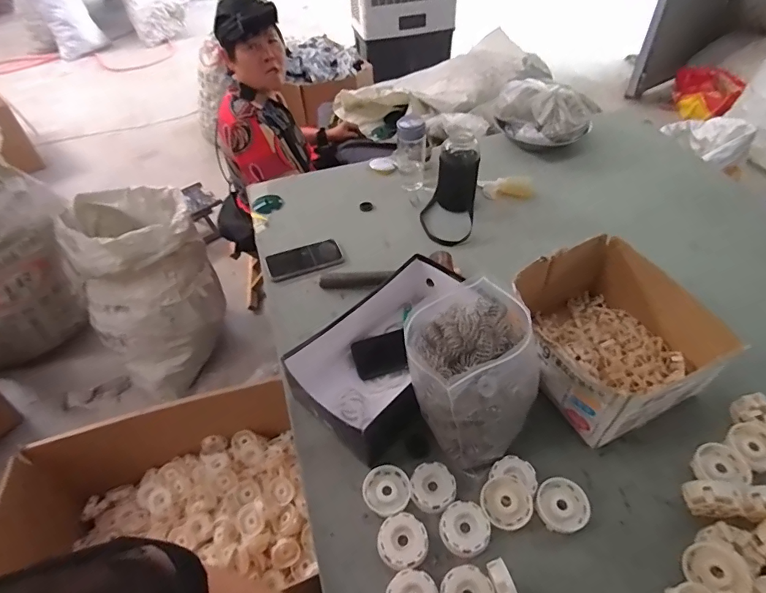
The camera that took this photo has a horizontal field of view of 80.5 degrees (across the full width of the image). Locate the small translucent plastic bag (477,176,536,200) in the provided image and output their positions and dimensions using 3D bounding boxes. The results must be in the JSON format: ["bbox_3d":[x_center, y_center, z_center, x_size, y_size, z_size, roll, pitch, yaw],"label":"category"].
[{"bbox_3d":[0.313,-0.274,1.146,0.141,0.039,0.047,1,47,4],"label":"small translucent plastic bag"}]

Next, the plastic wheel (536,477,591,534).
[{"bbox_3d":[0.253,0.297,0.639,0.073,0.026,0.068,-2,47,2],"label":"plastic wheel"}]

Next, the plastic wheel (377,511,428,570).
[{"bbox_3d":[0.026,0.334,0.615,0.066,0.024,0.065,-2,47,2],"label":"plastic wheel"}]

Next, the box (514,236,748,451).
[{"bbox_3d":[0.356,0.062,0.739,0.262,0.136,0.276,-22,50,-16],"label":"box"}]

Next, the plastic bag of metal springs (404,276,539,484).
[{"bbox_3d":[0.131,0.111,0.657,0.172,0.225,0.188,33,57,29],"label":"plastic bag of metal springs"}]

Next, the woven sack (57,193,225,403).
[{"bbox_3d":[-0.776,-0.032,1.532,0.390,0.478,0.540,-22,50,-17],"label":"woven sack"}]

